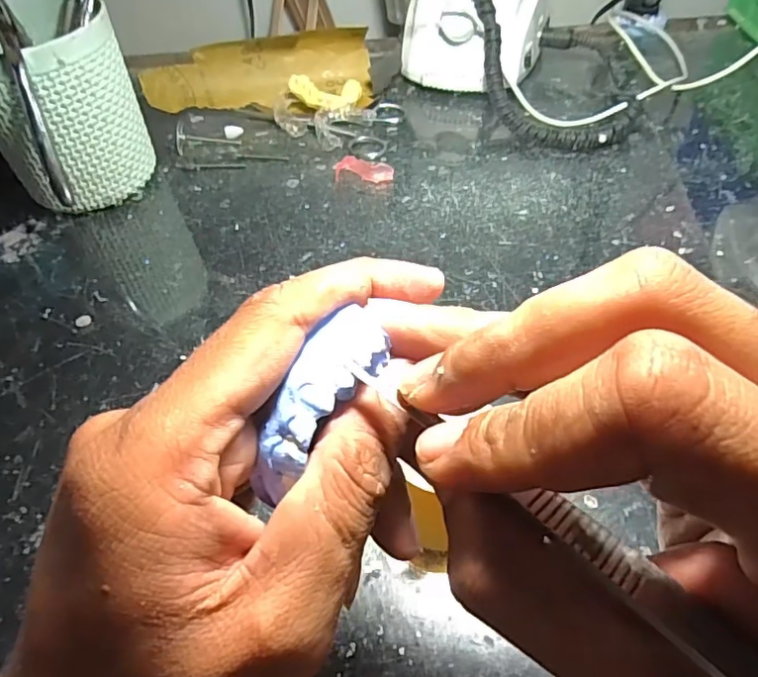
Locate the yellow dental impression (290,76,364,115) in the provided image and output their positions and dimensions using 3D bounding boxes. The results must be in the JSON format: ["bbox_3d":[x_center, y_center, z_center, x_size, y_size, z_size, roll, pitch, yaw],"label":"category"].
[{"bbox_3d":[-0.041,-0.196,0.452,0.056,0.021,0.048,-8,51,-3],"label":"yellow dental impression"}]

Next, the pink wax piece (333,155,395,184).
[{"bbox_3d":[-0.010,-0.120,0.402,0.042,0.011,0.018,4,51,7],"label":"pink wax piece"}]

